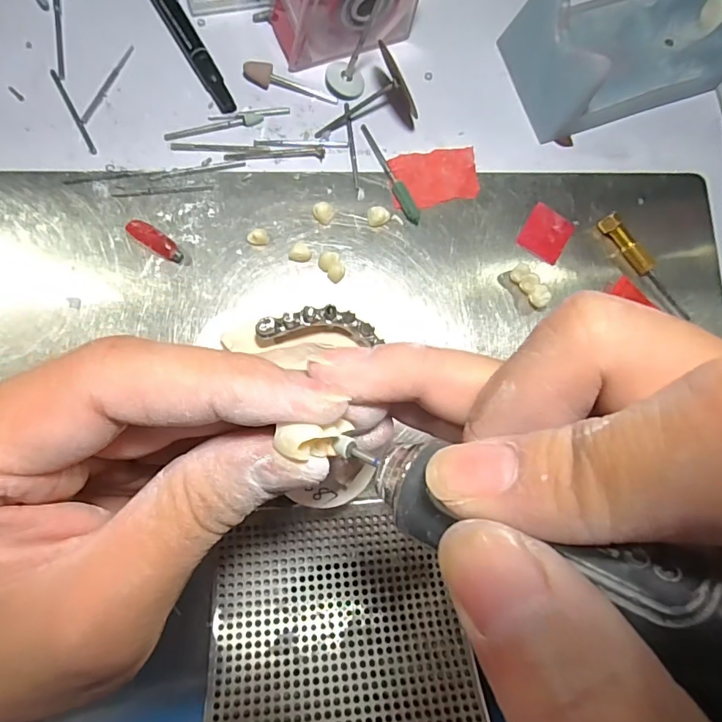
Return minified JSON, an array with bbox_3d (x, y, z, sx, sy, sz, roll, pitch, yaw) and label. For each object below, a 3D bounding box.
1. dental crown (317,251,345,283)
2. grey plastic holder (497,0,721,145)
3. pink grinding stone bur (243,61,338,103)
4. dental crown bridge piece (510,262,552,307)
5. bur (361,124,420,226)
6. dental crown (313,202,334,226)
[{"bbox_3d":[-0.013,-0.043,0.220,0.009,0.008,0.013,-43,89,-10],"label":"dental crown"},{"bbox_3d":[0.130,-0.157,0.233,0.103,0.040,0.060,-21,85,-8],"label":"grey plastic holder"},{"bbox_3d":[-0.033,-0.132,0.231,0.044,0.007,0.008,12,81,-4],"label":"pink grinding stone bur"},{"bbox_3d":[0.079,-0.035,0.229,0.009,0.010,0.022,-35,88,-9],"label":"dental crown bridge piece"},{"bbox_3d":[0.014,-0.090,0.230,0.006,0.006,0.054,-25,86,-9],"label":"bur"},{"bbox_3d":[-0.017,-0.068,0.224,0.009,0.007,0.009,2,82,-6],"label":"dental crown"}]

